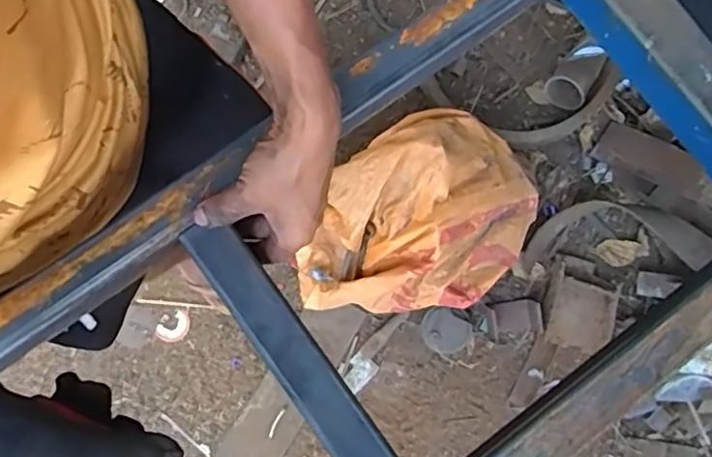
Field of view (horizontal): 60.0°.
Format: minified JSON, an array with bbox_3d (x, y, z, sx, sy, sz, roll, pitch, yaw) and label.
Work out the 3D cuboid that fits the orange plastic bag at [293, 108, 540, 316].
[{"bbox_3d":[0.132,-0.006,1.228,0.443,0.270,0.346,-39,85,-8],"label":"orange plastic bag"}]

